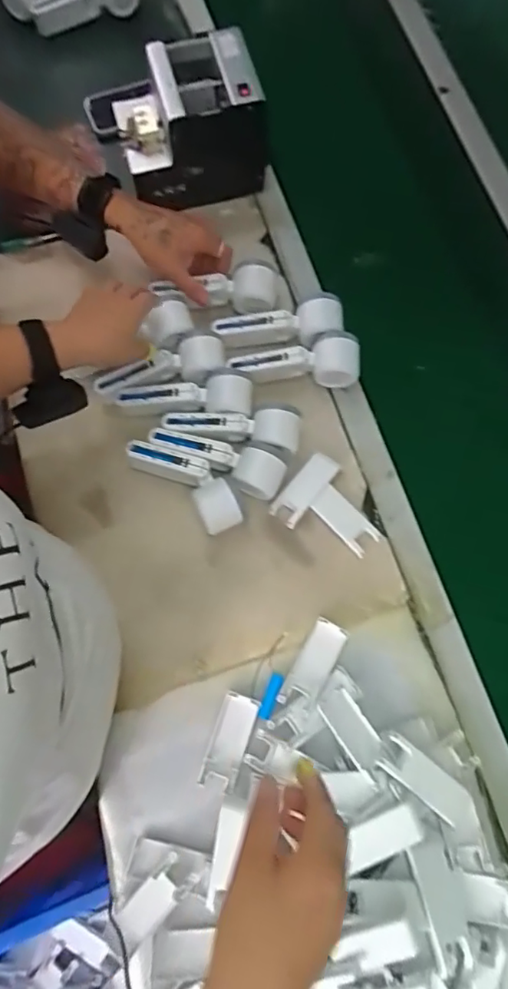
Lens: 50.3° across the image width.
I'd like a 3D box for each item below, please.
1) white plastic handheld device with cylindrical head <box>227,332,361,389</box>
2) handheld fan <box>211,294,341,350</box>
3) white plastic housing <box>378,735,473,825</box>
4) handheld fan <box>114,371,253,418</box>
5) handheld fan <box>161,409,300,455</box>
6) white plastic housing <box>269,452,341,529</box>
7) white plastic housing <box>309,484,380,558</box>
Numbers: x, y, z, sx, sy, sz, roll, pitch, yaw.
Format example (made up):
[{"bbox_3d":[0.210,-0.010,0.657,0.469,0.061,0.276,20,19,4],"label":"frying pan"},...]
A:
[{"bbox_3d":[0.051,-0.172,0.708,0.166,0.064,0.055,0,74,-4],"label":"white plastic handheld device with cylindrical head"},{"bbox_3d":[0.033,-0.220,0.710,0.168,0.049,0.052,-9,75,-6],"label":"handheld fan"},{"bbox_3d":[0.182,0.303,0.574,0.099,0.015,0.041,38,76,7],"label":"white plastic housing"},{"bbox_3d":[-0.088,-0.124,0.687,0.169,0.042,0.054,0,74,-4],"label":"handheld fan"},{"bbox_3d":[-0.027,-0.088,0.685,0.169,0.048,0.054,11,74,-1],"label":"handheld fan"},{"bbox_3d":[0.065,-0.008,0.686,0.038,0.010,0.101,39,76,7],"label":"white plastic housing"},{"bbox_3d":[0.114,0.033,0.679,0.041,0.009,0.090,-43,81,-13],"label":"white plastic housing"}]

